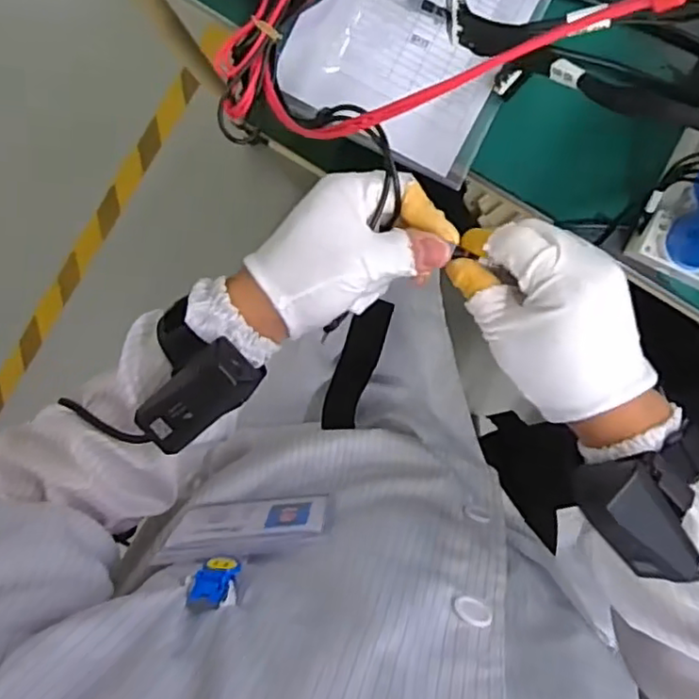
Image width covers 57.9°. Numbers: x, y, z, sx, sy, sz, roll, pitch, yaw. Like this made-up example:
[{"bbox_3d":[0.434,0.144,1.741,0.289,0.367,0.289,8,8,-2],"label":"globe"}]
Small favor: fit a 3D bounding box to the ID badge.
[{"bbox_3d":[-0.059,0.104,0.375,0.096,0.072,0.007,-8,97,2],"label":"ID badge"}]

